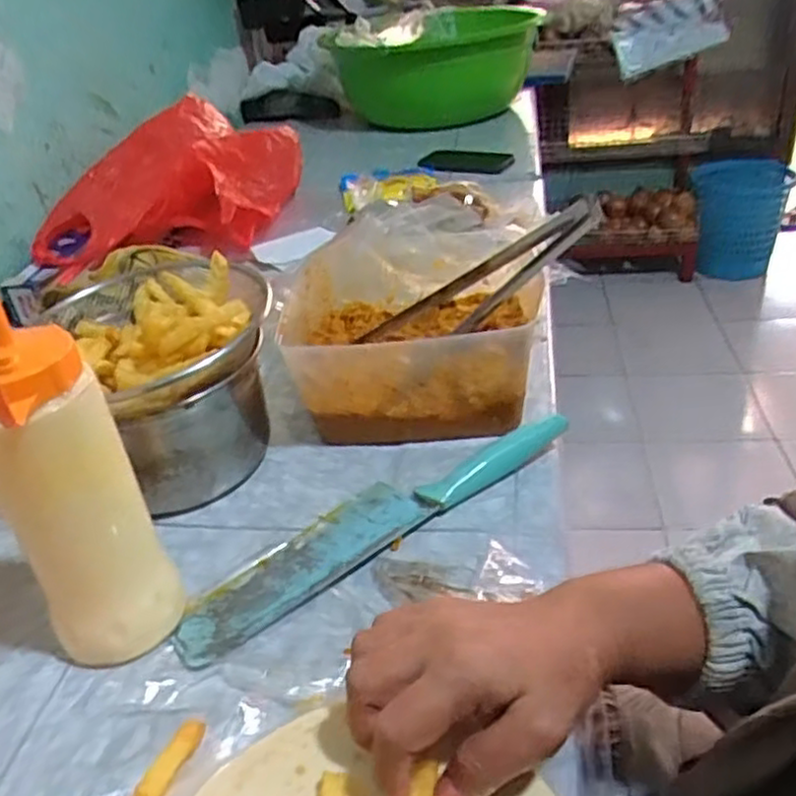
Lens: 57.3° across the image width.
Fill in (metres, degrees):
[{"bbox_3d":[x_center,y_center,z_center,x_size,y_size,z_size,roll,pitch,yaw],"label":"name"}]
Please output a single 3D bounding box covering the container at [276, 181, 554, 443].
[{"bbox_3d":[0.011,-0.079,0.649,0.187,0.120,0.260,-4,33,5],"label":"container"}]

